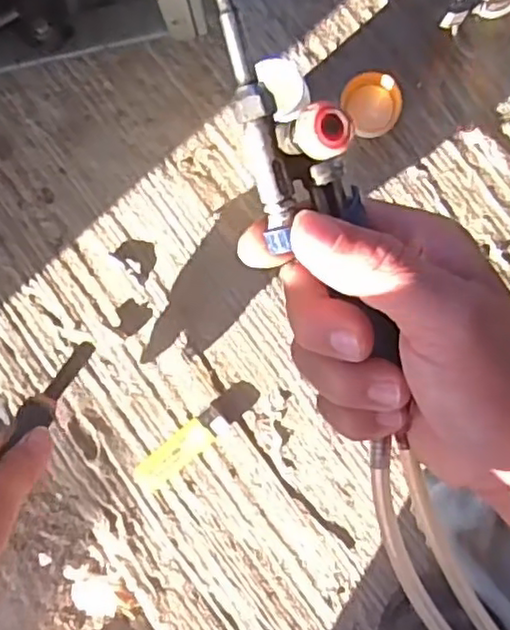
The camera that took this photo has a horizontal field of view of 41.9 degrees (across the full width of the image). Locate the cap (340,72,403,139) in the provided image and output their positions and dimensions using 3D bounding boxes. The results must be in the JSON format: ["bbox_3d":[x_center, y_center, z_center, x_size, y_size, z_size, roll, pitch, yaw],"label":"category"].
[{"bbox_3d":[0.096,-0.171,0.540,0.044,0.019,0.049,-20,87,1],"label":"cap"}]

